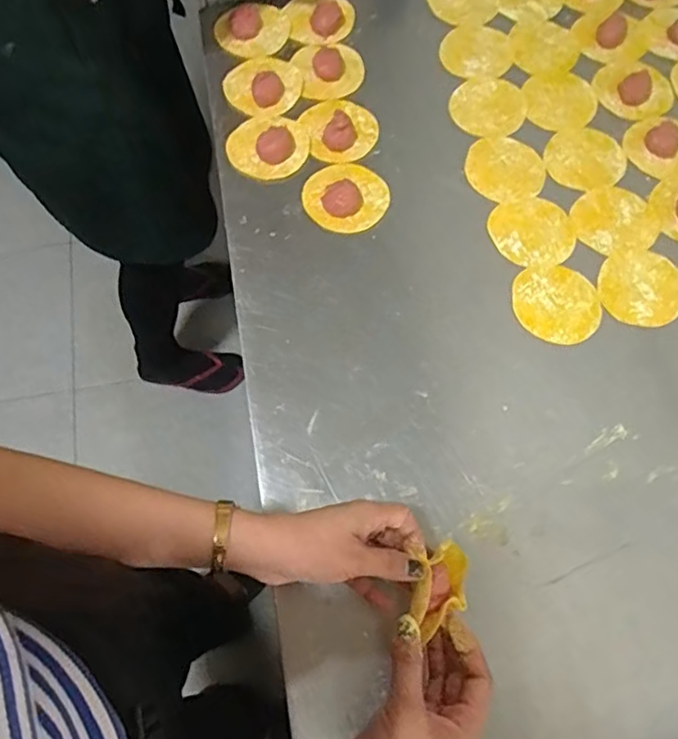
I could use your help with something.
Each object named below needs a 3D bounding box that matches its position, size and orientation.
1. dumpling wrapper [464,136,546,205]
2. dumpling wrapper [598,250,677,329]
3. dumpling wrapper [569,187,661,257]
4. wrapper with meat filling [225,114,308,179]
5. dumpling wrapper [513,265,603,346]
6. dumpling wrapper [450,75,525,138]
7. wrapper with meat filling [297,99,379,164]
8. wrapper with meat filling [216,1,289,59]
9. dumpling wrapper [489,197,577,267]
[{"bbox_3d":[0.174,-0.211,0.635,0.081,0.004,0.081,0,70,0],"label":"dumpling wrapper"},{"bbox_3d":[0.294,-0.078,0.584,0.085,0.004,0.079,0,70,0],"label":"dumpling wrapper"},{"bbox_3d":[0.278,-0.152,0.612,0.086,0.004,0.074,-12,71,-5],"label":"dumpling wrapper"},{"bbox_3d":[-0.074,-0.233,0.633,0.084,0.016,0.071,-14,71,-5],"label":"wrapper with meat filling"},{"bbox_3d":[0.208,-0.063,0.576,0.081,0.004,0.079,0,70,0],"label":"dumpling wrapper"},{"bbox_3d":[0.163,-0.288,0.665,0.082,0.004,0.078,1,72,-2],"label":"dumpling wrapper"},{"bbox_3d":[0.001,-0.258,0.636,0.079,0.022,0.077,0,70,0],"label":"wrapper with meat filling"},{"bbox_3d":[-0.096,-0.383,0.680,0.080,0.011,0.070,-1,70,-1],"label":"wrapper with meat filling"},{"bbox_3d":[0.194,-0.138,0.606,0.081,0.004,0.078,0,70,0],"label":"dumpling wrapper"}]

